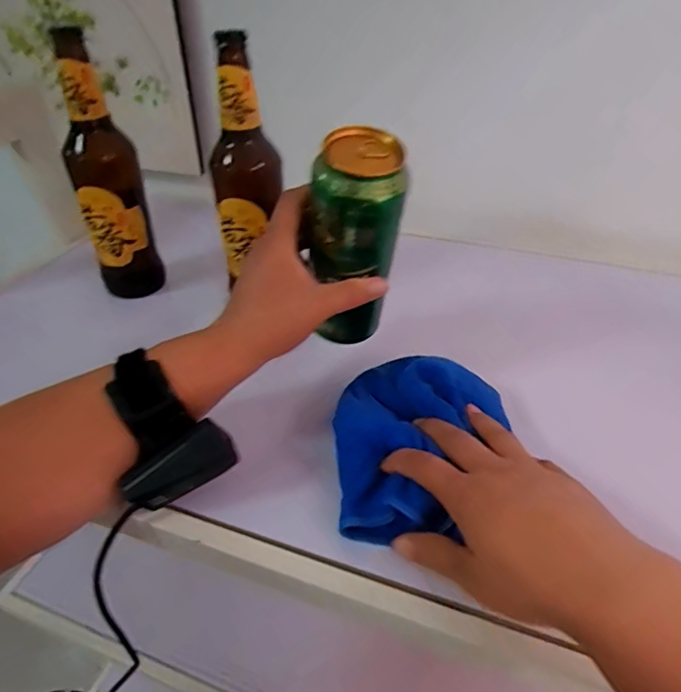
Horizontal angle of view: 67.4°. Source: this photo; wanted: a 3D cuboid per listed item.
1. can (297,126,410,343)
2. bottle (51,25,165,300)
[{"bbox_3d":[0.006,-0.074,0.378,0.060,0.168,0.055,1,49,-1],"label":"can"},{"bbox_3d":[-0.239,-0.169,0.522,0.072,0.249,0.059,-13,38,-15],"label":"bottle"}]

